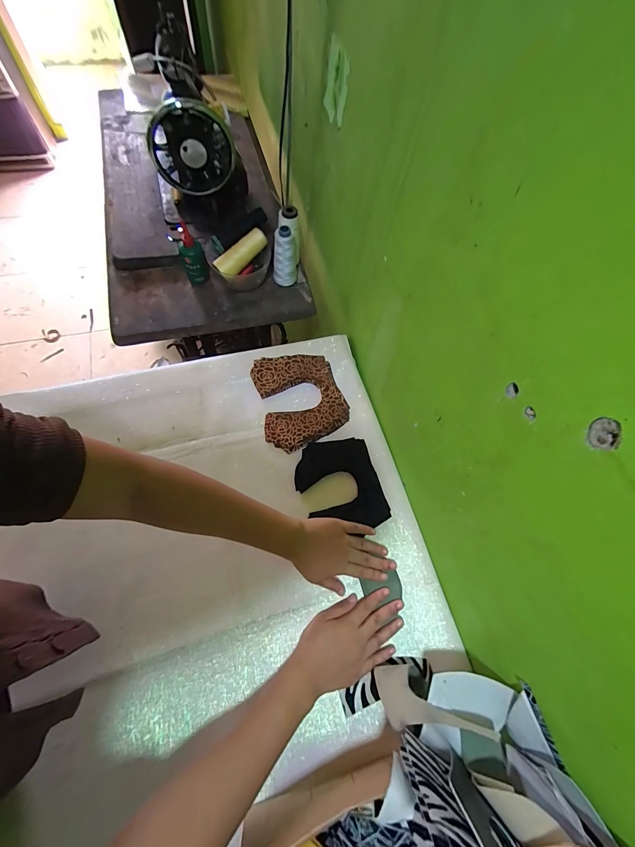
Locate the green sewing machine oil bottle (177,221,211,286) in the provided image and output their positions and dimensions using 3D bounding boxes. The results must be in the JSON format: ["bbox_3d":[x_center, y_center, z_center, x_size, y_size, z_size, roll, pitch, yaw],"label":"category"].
[{"bbox_3d":[-0.241,-0.321,0.644,0.045,0.094,0.048,-19,70,-11],"label":"green sewing machine oil bottle"}]

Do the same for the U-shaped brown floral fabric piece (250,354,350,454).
[{"bbox_3d":[-0.028,-0.043,0.576,0.142,0.023,0.162,-13,68,-9],"label":"U-shaped brown floral fabric piece"}]

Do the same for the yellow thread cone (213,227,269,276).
[{"bbox_3d":[-0.146,-0.327,0.648,0.113,0.034,0.036,-40,74,-2],"label":"yellow thread cone"}]

